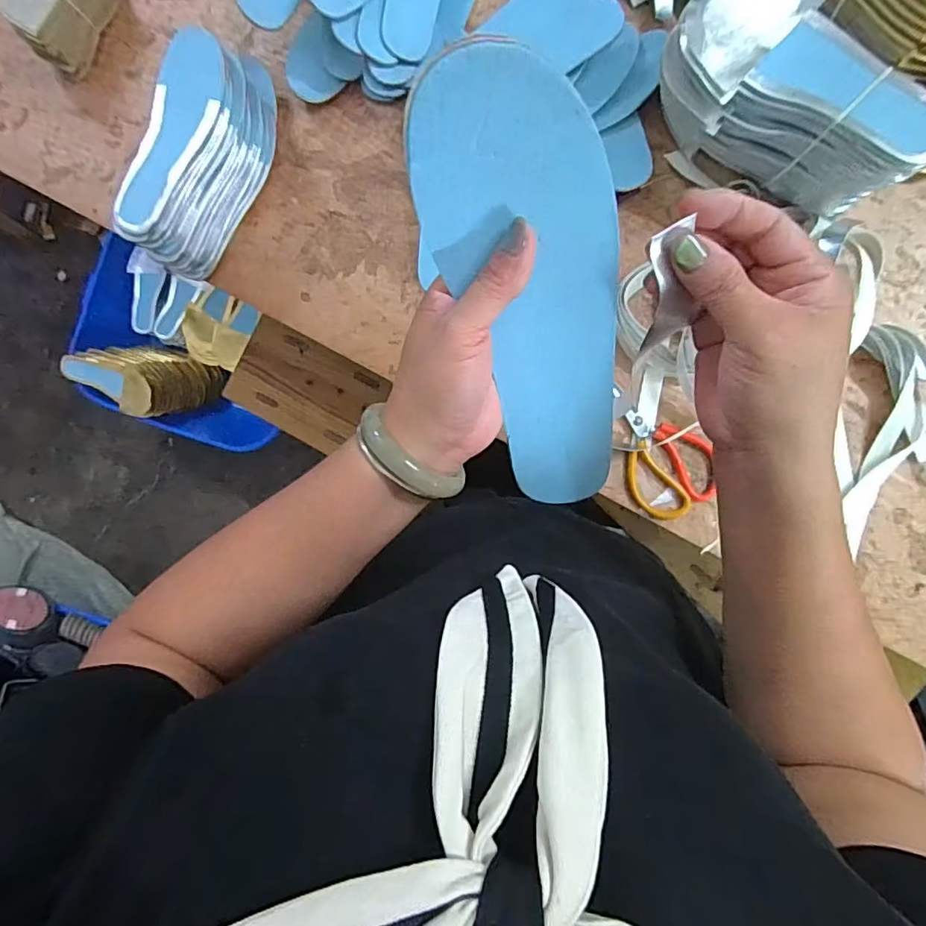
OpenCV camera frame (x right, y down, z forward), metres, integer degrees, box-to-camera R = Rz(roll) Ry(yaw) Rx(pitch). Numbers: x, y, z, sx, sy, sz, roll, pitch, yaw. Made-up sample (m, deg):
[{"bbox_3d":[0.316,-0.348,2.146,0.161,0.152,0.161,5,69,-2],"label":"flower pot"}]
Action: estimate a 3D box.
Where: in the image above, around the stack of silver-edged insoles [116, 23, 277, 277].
[{"bbox_3d":[-0.323,-0.384,0.677,0.092,0.129,0.283,18,91,8],"label":"stack of silver-edged insoles"}]

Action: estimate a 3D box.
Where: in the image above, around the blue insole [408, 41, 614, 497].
[{"bbox_3d":[0.038,-0.072,0.282,0.087,0.017,0.236,-14,126,7],"label":"blue insole"}]

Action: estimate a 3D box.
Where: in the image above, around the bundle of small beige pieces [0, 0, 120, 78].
[{"bbox_3d":[-0.553,-0.623,0.735,0.093,0.080,0.148,24,92,8],"label":"bundle of small beige pieces"}]

